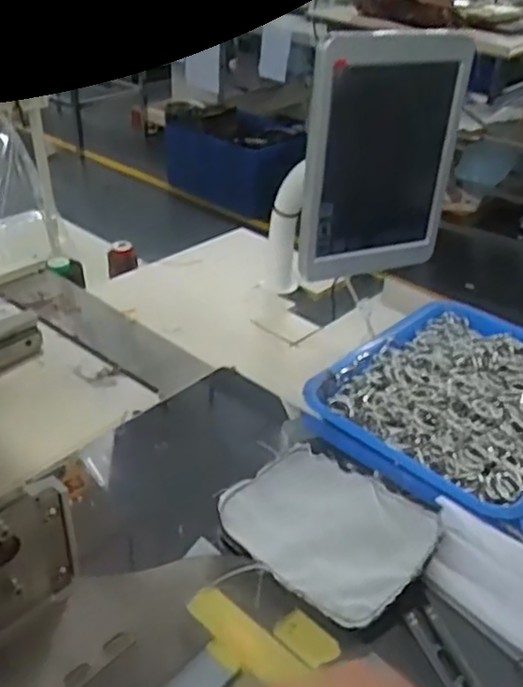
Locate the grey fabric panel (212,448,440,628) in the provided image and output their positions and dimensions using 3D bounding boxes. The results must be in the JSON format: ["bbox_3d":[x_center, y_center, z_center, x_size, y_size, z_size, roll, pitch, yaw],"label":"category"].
[{"bbox_3d":[0.048,0.134,0.491,0.135,0.021,0.116,28,42,29],"label":"grey fabric panel"}]

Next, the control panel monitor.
[{"bbox_3d":[0.108,-0.162,0.602,0.142,0.209,0.038,-17,39,-29],"label":"control panel monitor"}]

